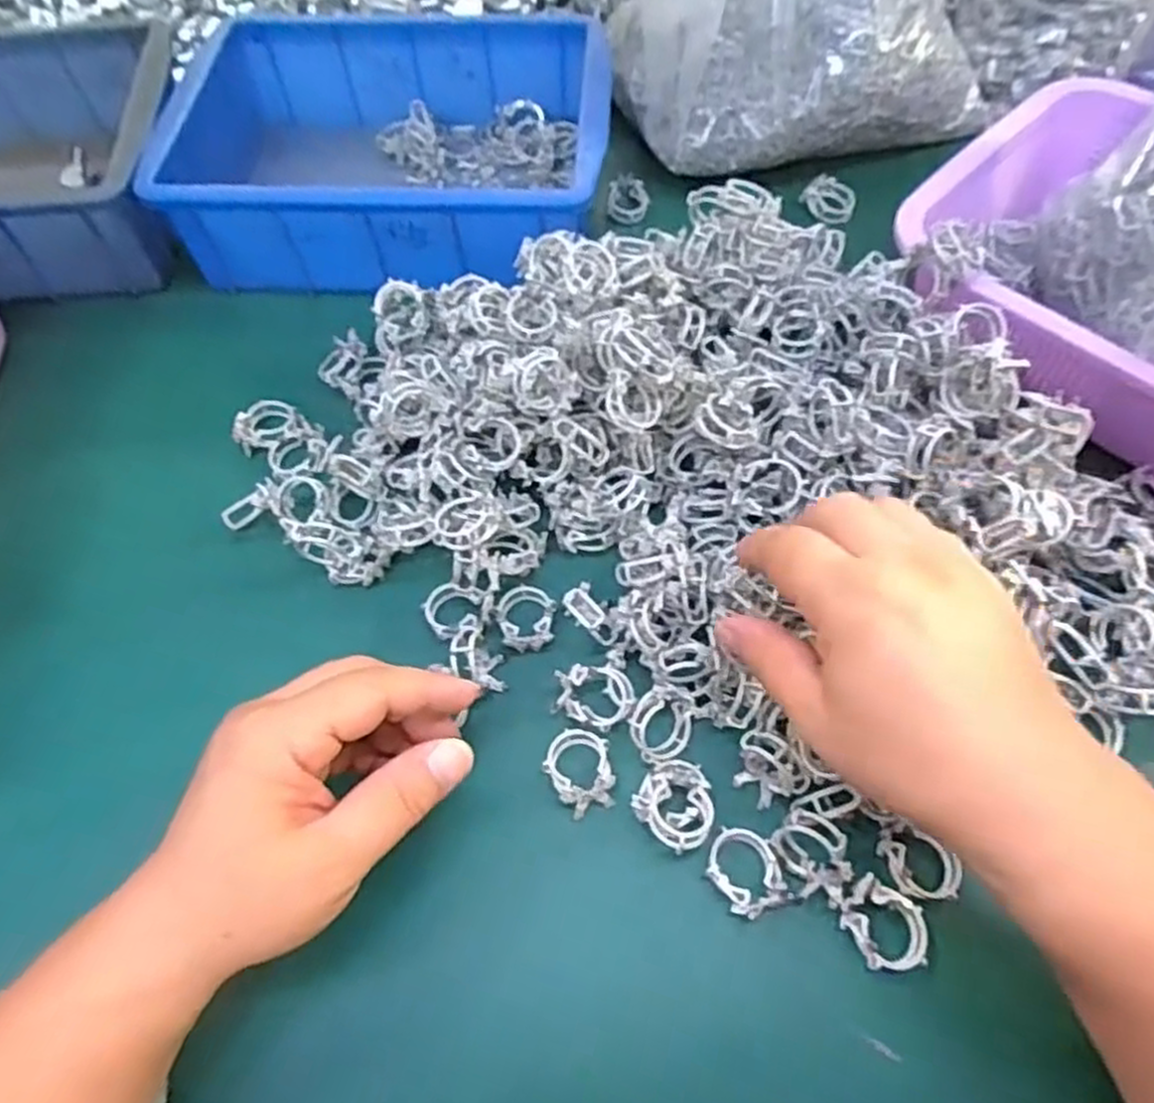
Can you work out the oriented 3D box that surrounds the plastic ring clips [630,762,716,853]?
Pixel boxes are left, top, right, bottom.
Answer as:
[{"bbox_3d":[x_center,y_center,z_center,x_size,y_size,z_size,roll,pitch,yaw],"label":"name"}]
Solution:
[{"bbox_3d":[0.039,0.097,0.298,0.029,0.014,0.030,-1,63,2],"label":"plastic ring clips"}]

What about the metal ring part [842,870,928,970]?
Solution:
[{"bbox_3d":[0.111,0.135,0.277,0.030,0.009,0.026,37,70,19],"label":"metal ring part"}]

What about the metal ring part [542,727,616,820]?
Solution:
[{"bbox_3d":[0.001,0.086,0.308,0.026,0.009,0.034,-17,63,-6],"label":"metal ring part"}]

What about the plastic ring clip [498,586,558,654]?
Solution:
[{"bbox_3d":[-0.023,0.029,0.344,0.026,0.010,0.031,6,63,6],"label":"plastic ring clip"}]

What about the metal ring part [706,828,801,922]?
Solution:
[{"bbox_3d":[0.064,0.120,0.288,0.025,0.012,0.033,-26,65,-11],"label":"metal ring part"}]

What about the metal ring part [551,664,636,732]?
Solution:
[{"bbox_3d":[0.007,0.060,0.319,0.032,0.010,0.023,12,64,8],"label":"metal ring part"}]

